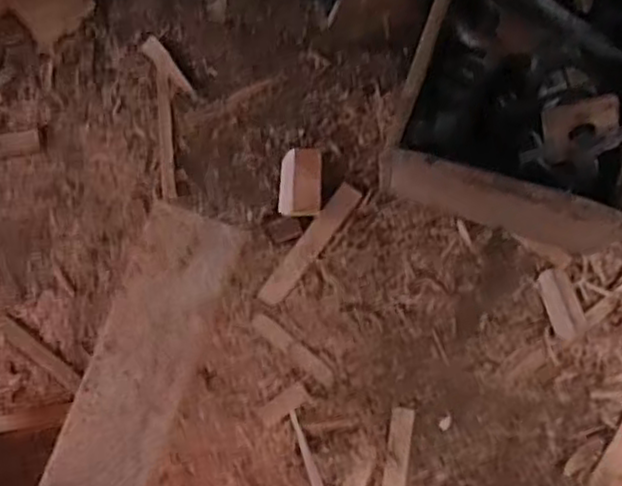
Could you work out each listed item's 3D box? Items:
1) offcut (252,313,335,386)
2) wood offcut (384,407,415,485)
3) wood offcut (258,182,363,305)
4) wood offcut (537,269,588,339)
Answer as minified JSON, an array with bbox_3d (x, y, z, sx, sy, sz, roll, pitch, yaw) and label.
[{"bbox_3d":[-0.027,0.163,1.143,0.152,0.005,0.030,38,80,10],"label":"offcut"},{"bbox_3d":[0.128,0.343,1.111,0.031,0.007,0.185,10,76,4],"label":"wood offcut"},{"bbox_3d":[-0.002,0.001,1.175,0.040,0.014,0.227,36,79,10],"label":"wood offcut"},{"bbox_3d":[0.387,0.092,1.137,0.050,0.016,0.106,-14,76,-2],"label":"wood offcut"}]

